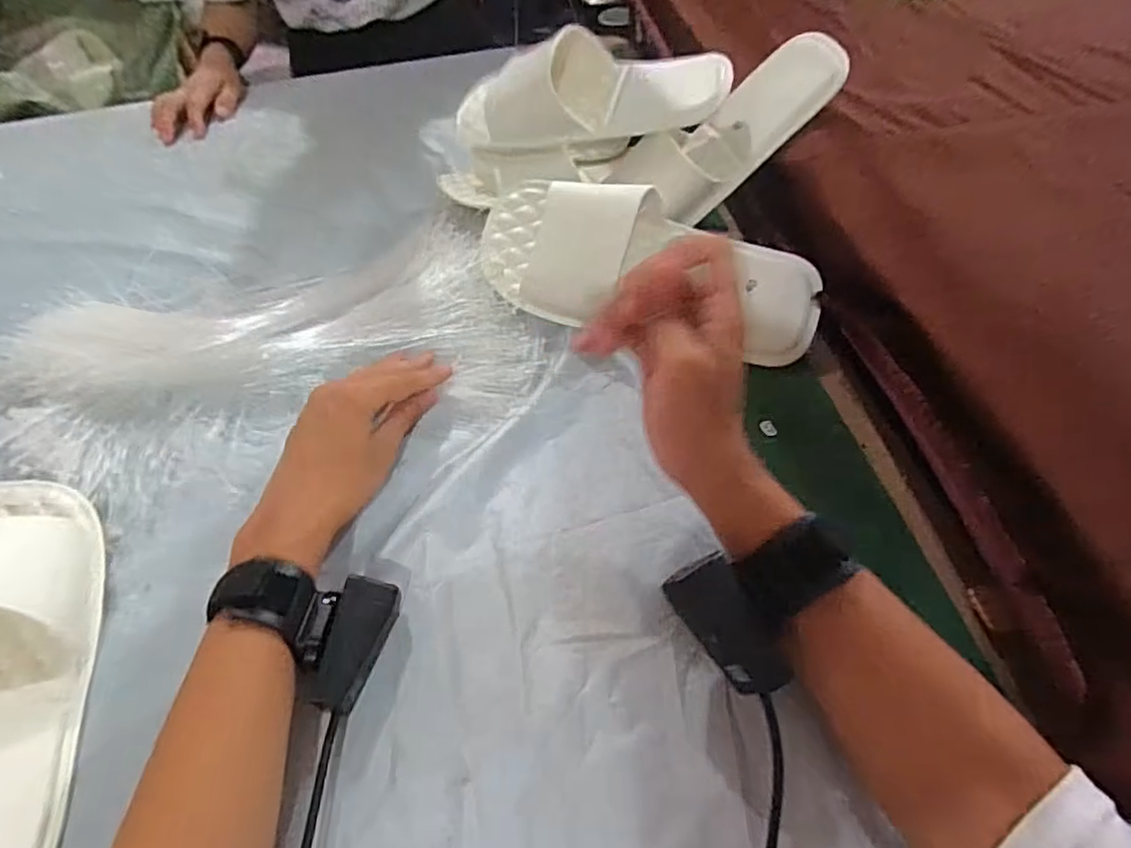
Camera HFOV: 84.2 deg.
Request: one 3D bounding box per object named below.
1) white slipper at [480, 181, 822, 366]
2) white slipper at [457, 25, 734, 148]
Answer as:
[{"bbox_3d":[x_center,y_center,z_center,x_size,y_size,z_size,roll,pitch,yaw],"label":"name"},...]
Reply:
[{"bbox_3d":[0.057,-0.128,0.492,0.279,0.089,0.104,19,56,17],"label":"white slipper"},{"bbox_3d":[0.022,-0.303,0.552,0.235,0.069,0.094,10,54,10],"label":"white slipper"}]

